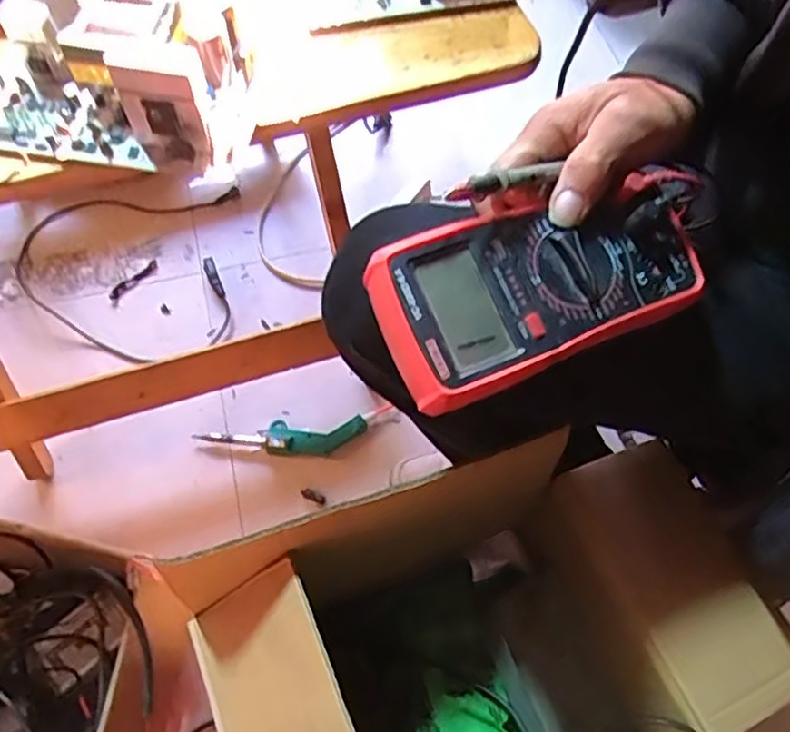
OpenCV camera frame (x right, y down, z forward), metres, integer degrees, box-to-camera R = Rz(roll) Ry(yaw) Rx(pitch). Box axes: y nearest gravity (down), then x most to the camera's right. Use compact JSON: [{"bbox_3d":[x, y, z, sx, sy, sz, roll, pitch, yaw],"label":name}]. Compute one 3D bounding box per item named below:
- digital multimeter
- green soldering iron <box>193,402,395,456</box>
[{"bbox_3d":[0.080,-0.046,0.367,0.182,0.048,0.088,-21,65,-13],"label":"digital multimeter"},{"bbox_3d":[-0.130,0.093,0.891,0.254,0.019,0.055,-8,64,-6],"label":"green soldering iron"}]

